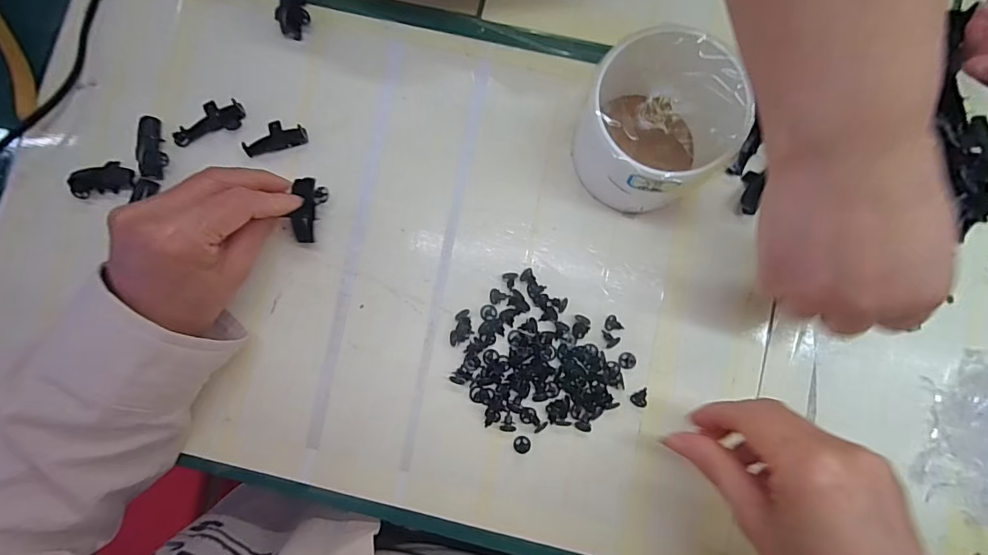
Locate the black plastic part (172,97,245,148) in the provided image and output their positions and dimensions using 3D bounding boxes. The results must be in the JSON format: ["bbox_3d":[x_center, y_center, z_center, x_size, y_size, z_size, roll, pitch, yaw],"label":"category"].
[{"bbox_3d":[-0.199,-0.111,0.318,0.050,0.008,0.025,-16,84,0],"label":"black plastic part"}]

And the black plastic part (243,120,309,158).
[{"bbox_3d":[-0.151,-0.099,0.317,0.042,0.008,0.021,-15,84,0],"label":"black plastic part"}]

